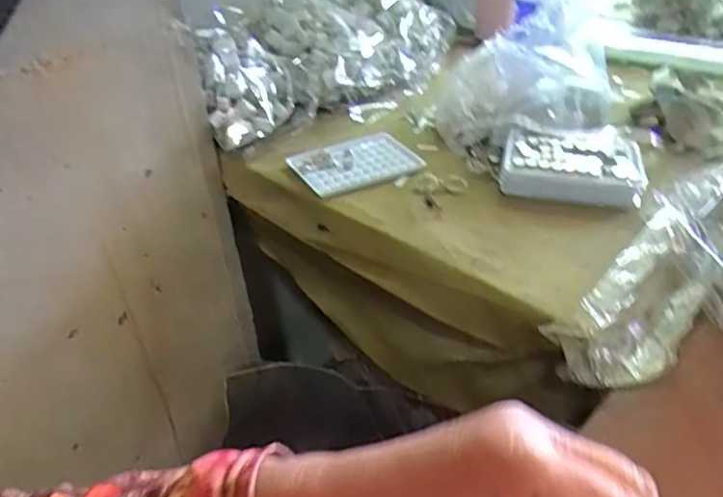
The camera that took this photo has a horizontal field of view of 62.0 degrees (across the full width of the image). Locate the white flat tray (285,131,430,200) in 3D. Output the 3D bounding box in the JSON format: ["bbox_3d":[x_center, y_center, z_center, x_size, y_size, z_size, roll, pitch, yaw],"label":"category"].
[{"bbox_3d":[-0.009,-0.100,0.683,0.131,0.006,0.108,-20,39,-21],"label":"white flat tray"}]

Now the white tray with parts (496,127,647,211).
[{"bbox_3d":[0.220,-0.093,0.631,0.133,0.027,0.120,7,37,14],"label":"white tray with parts"}]

